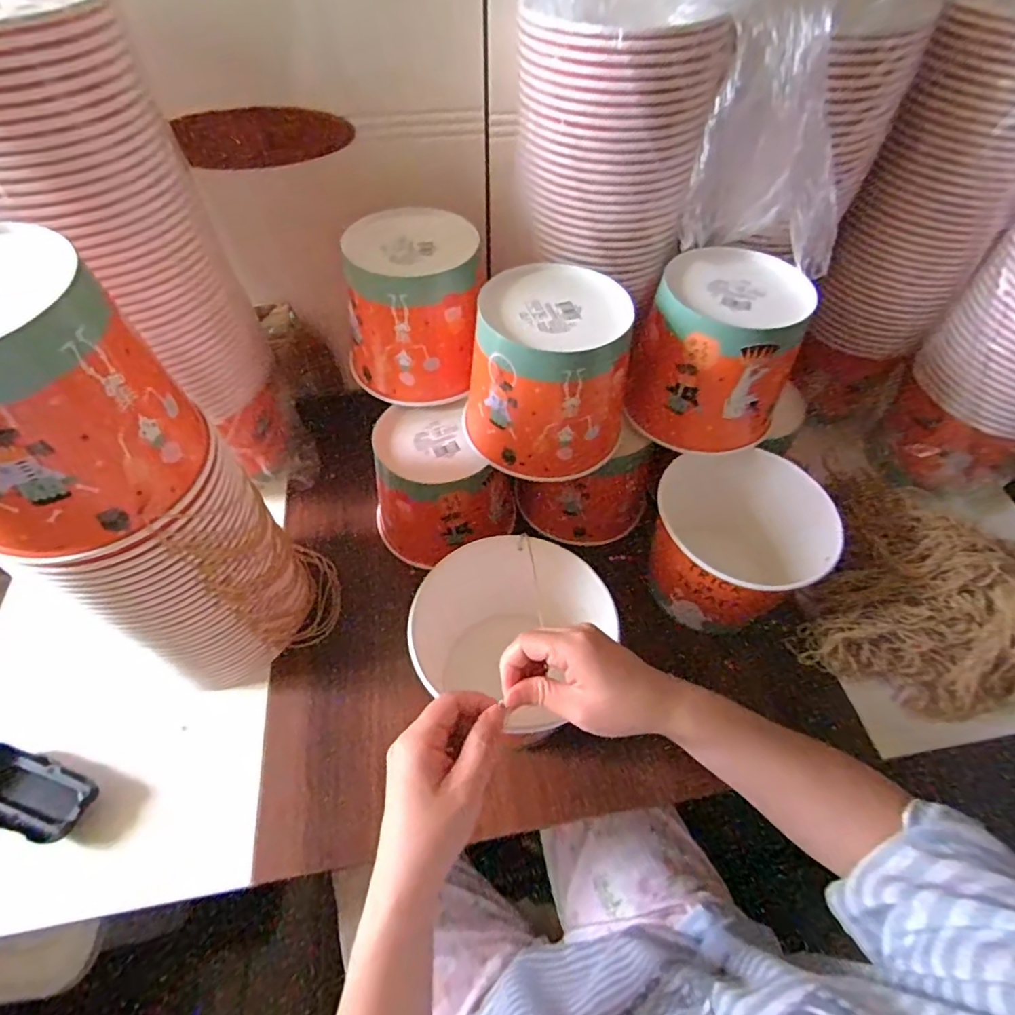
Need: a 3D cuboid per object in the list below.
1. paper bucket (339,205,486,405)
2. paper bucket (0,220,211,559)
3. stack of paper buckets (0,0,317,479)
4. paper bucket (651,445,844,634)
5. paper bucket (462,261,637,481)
[{"bbox_3d":[-0.095,-0.207,0.554,0.133,0.133,0.141,3,55,2],"label":"paper bucket"},{"bbox_3d":[-0.279,-0.065,0.311,0.139,0.128,0.131,0,55,0],"label":"paper bucket"},{"bbox_3d":[-0.324,-0.195,0.496,0.133,0.445,0.170,22,58,14],"label":"stack of paper buckets"},{"bbox_3d":[0.222,0.041,0.549,0.156,0.143,0.162,0,55,0],"label":"paper bucket"},{"bbox_3d":[0.038,-0.122,0.488,0.143,0.131,0.141,11,56,7],"label":"paper bucket"}]

